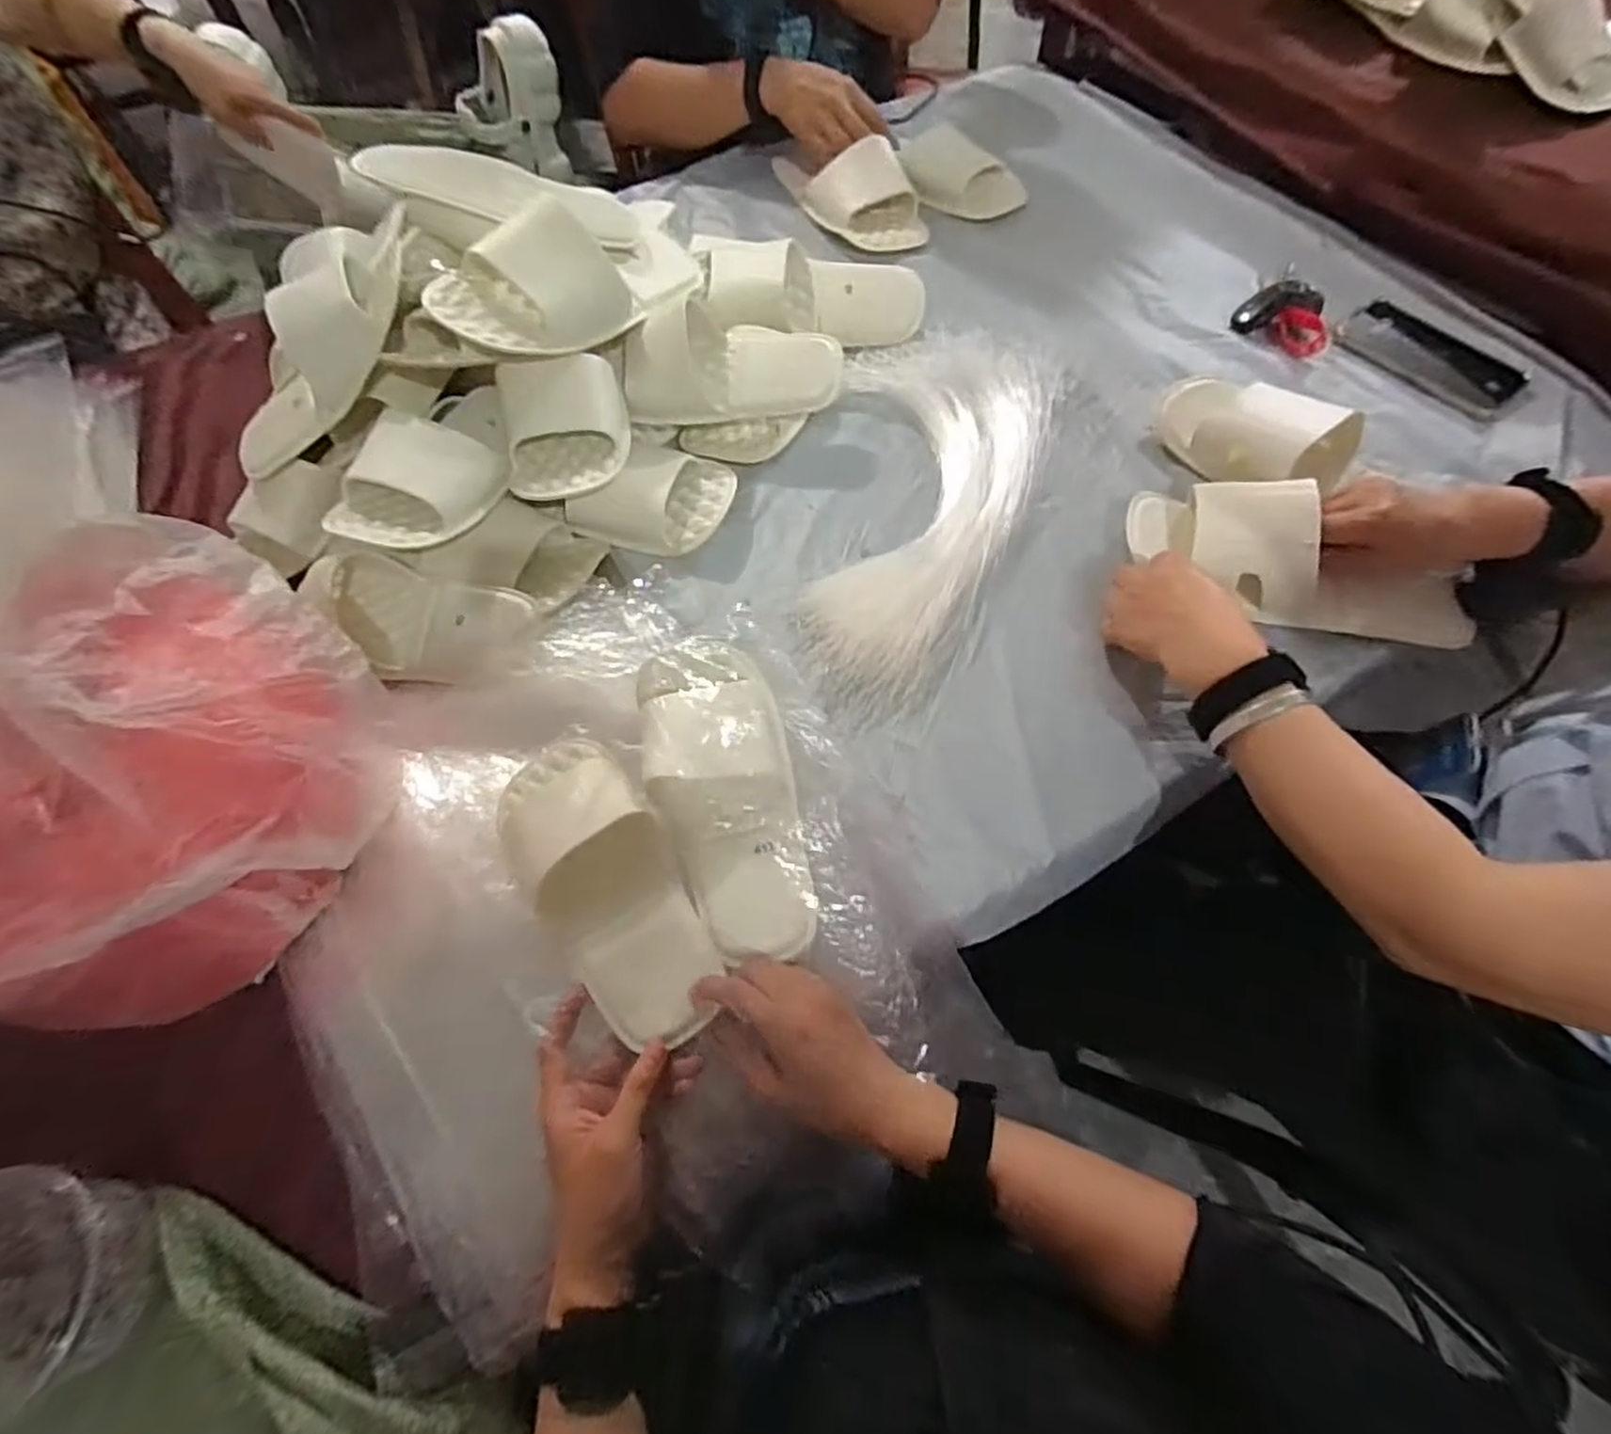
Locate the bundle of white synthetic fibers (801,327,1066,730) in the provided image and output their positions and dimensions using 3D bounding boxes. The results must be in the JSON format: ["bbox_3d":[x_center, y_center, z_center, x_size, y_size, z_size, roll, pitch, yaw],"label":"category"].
[{"bbox_3d":[0.115,-0.192,0.648,0.195,0.024,0.424,7,63,5],"label":"bundle of white synthetic fibers"}]

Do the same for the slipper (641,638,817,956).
[{"bbox_3d":[-0.053,0.052,0.505,0.095,0.059,0.224,-16,81,-7],"label":"slipper"}]

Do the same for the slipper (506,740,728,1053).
[{"bbox_3d":[-0.136,0.110,0.483,0.093,0.050,0.217,-28,76,-13],"label":"slipper"}]

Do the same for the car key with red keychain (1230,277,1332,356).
[{"bbox_3d":[0.486,-0.405,0.735,0.090,0.030,0.080,29,67,16],"label":"car key with red keychain"}]

